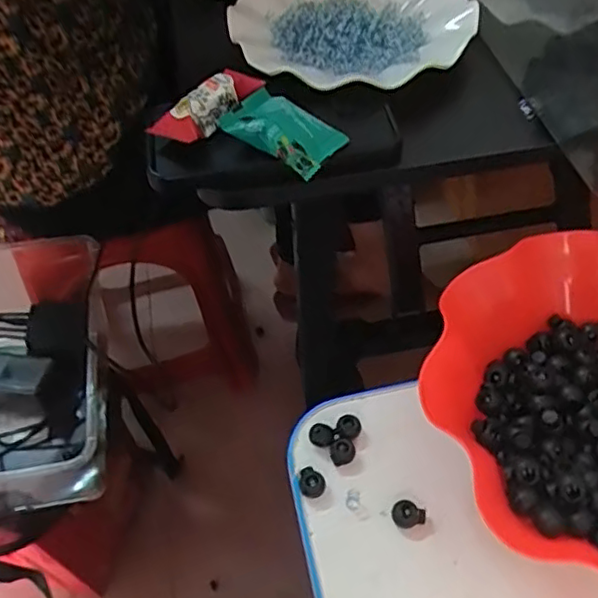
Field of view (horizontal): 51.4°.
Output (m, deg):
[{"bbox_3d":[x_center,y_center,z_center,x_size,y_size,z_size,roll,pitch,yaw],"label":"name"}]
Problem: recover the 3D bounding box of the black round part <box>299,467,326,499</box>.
[{"bbox_3d":[0.008,0.111,0.375,0.015,0.010,0.017,-6,54,0],"label":"black round part"}]

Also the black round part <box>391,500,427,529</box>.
[{"bbox_3d":[0.064,0.125,0.361,0.019,0.007,0.015,15,56,14],"label":"black round part"}]

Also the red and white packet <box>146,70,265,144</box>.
[{"bbox_3d":[-0.058,-0.124,0.405,0.076,0.034,0.025,-34,58,-19],"label":"red and white packet"}]

